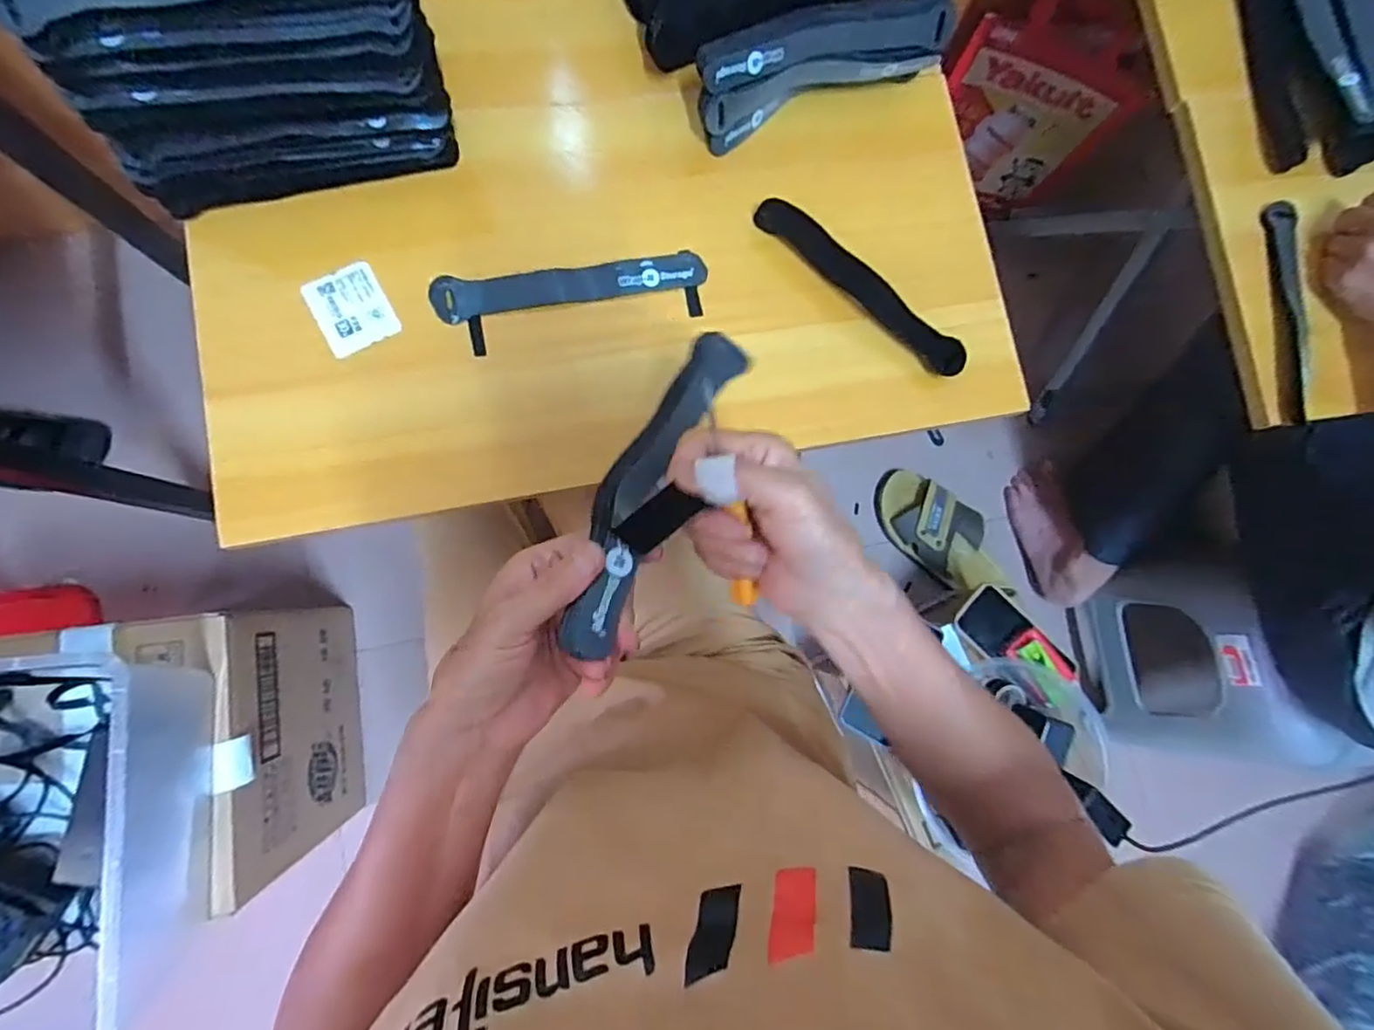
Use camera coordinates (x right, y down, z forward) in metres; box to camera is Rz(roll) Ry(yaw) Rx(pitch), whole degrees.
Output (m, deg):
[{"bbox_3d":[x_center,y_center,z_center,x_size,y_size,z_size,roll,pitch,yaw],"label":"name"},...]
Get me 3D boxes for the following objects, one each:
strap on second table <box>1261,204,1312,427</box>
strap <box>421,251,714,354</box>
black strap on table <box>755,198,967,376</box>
[{"bbox_3d":[0.510,-0.172,0.505,0.020,0.014,0.192,3,83,-6],"label":"strap on second table"},{"bbox_3d":[-0.083,-0.160,0.445,0.198,0.004,0.054,-9,85,-8],"label":"strap"},{"bbox_3d":[0.136,-0.179,0.467,0.194,0.016,0.029,41,81,-1],"label":"black strap on table"}]

